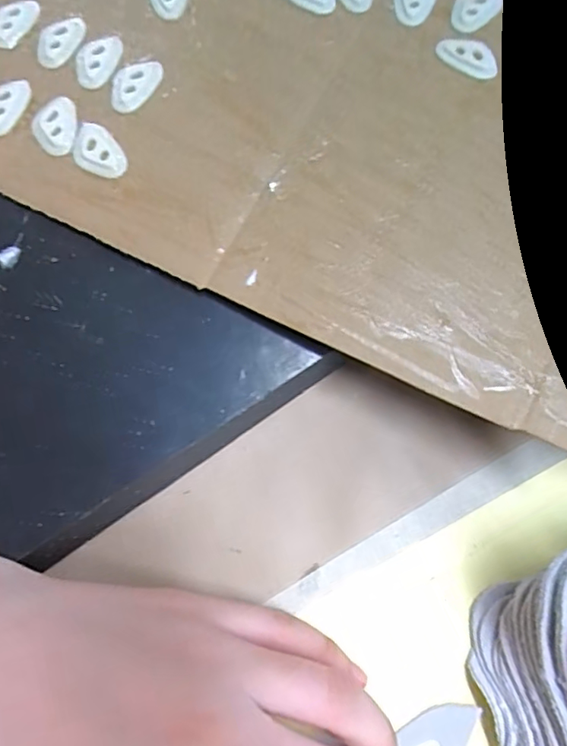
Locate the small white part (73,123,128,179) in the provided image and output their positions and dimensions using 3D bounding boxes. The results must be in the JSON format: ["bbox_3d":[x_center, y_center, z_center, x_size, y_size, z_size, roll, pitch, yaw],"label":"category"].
[{"bbox_3d":[-0.071,-0.085,0.214,0.025,0.004,0.016,44,80,9],"label":"small white part"}]

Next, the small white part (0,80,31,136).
[{"bbox_3d":[-0.109,-0.104,0.220,0.017,0.004,0.025,10,77,2],"label":"small white part"}]

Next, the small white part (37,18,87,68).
[{"bbox_3d":[-0.090,-0.135,0.226,0.015,0.004,0.024,20,78,4],"label":"small white part"}]

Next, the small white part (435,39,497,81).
[{"bbox_3d":[0.074,-0.127,0.225,0.026,0.004,0.014,34,79,7],"label":"small white part"}]

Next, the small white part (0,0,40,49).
[{"bbox_3d":[-0.110,-0.143,0.228,0.013,0.006,0.024,23,78,5],"label":"small white part"}]

